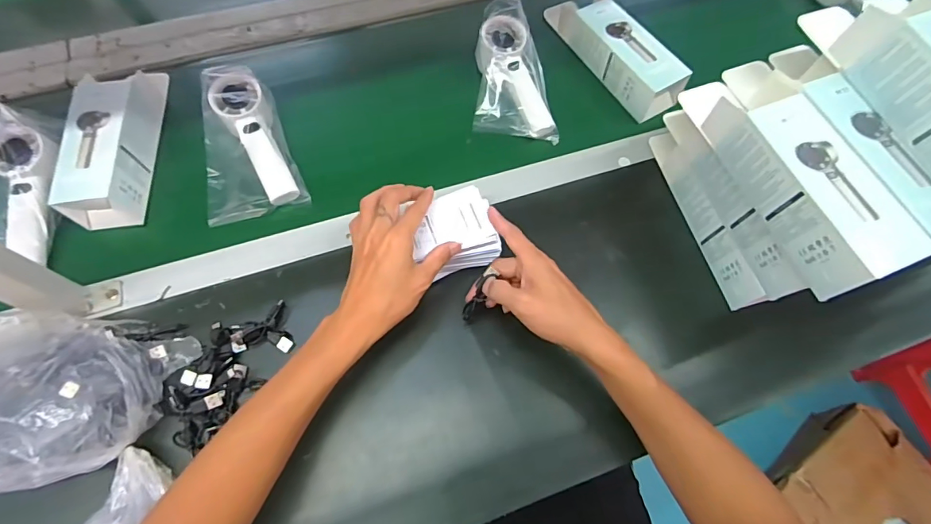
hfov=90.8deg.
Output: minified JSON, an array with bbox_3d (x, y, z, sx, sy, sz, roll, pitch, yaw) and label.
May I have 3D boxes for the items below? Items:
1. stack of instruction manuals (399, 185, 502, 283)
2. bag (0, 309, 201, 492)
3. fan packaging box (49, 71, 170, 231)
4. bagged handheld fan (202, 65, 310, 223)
[{"bbox_3d":[-0.010,-0.032,0.490,0.083,0.052,0.075,-10,67,-7],"label":"stack of instruction manuals"},{"bbox_3d":[-0.366,0.106,0.380,0.169,0.110,0.161,16,67,7],"label":"bag"},{"bbox_3d":[-0.409,-0.135,0.529,0.070,0.071,0.207,-10,67,-4],"label":"fan packaging box"},{"bbox_3d":[-0.264,-0.137,0.530,0.113,0.057,0.175,-20,68,-11],"label":"bagged handheld fan"}]

